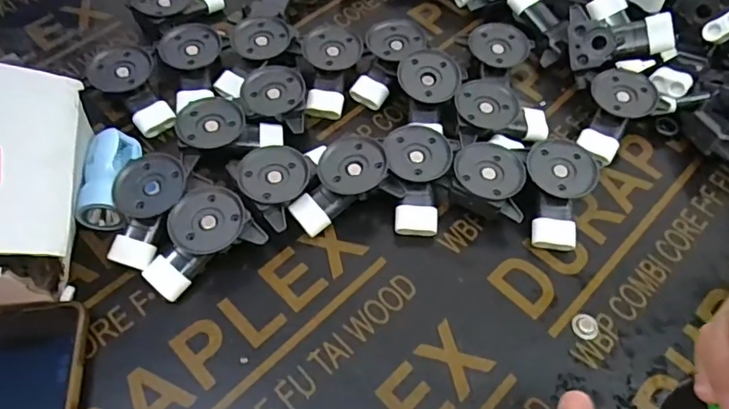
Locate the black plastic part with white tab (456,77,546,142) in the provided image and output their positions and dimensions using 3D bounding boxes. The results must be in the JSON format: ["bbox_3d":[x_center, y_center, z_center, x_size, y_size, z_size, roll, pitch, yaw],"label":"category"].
[{"bbox_3d":[0.094,-0.062,0.377,0.062,0.030,0.037,-1,57,-3],"label":"black plastic part with white tab"}]

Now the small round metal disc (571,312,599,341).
[{"bbox_3d":[0.126,0.069,0.311,0.014,0.004,0.015,1,56,-1],"label":"small round metal disc"}]

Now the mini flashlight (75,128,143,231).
[{"bbox_3d":[-0.158,-0.015,0.341,0.029,0.028,0.063,-5,57,-5],"label":"mini flashlight"}]

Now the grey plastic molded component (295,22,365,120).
[{"bbox_3d":[-0.026,-0.095,0.394,0.041,0.032,0.065,8,57,4],"label":"grey plastic molded component"}]

